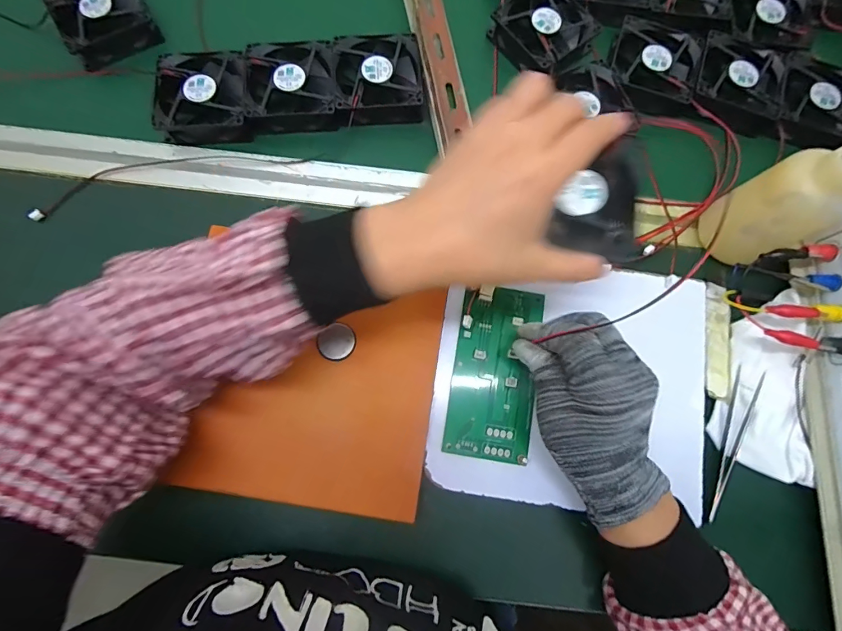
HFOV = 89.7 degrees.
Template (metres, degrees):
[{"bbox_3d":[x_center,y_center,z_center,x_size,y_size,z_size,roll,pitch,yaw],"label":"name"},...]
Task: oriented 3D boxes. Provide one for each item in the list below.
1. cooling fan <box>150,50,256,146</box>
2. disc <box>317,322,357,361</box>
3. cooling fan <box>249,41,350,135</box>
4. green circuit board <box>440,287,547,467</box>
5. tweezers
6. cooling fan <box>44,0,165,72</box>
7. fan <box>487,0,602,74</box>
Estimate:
[{"bbox_3d":[-0.198,-0.202,0.391,0.080,0.027,0.076,-2,76,-1],"label":"cooling fan"},{"bbox_3d":[-0.065,0.021,0.329,0.029,0.004,0.026,-18,88,-17],"label":"disc"},{"bbox_3d":[-0.116,-0.215,0.397,0.082,0.025,0.088,-7,76,-3],"label":"cooling fan"},{"bbox_3d":[0.058,0.043,0.330,0.064,0.009,0.133,8,79,1],"label":"green circuit board"},{"bbox_3d":[0.245,0.100,0.330,0.017,0.008,0.122,21,77,4],"label":"tweezers"},{"bbox_3d":[-0.306,-0.288,0.409,0.078,0.028,0.083,-33,79,-8],"label":"cooling fan"},{"bbox_3d":[0.120,-0.281,0.419,0.082,0.026,0.086,-41,80,-10],"label":"fan"}]

